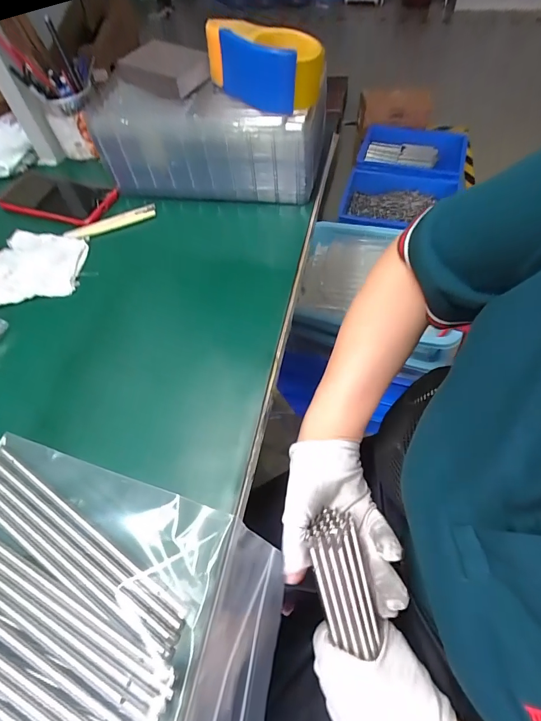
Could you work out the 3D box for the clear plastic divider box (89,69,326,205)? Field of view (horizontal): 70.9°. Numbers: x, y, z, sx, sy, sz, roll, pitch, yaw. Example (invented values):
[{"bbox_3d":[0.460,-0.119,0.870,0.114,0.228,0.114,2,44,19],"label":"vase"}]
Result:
[{"bbox_3d":[-0.079,-0.281,0.493,0.284,0.110,0.087,7,58,8],"label":"clear plastic divider box"}]

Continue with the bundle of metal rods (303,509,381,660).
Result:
[{"bbox_3d":[0.062,0.194,0.326,0.042,0.120,0.045,-18,14,-8],"label":"bundle of metal rods"}]

